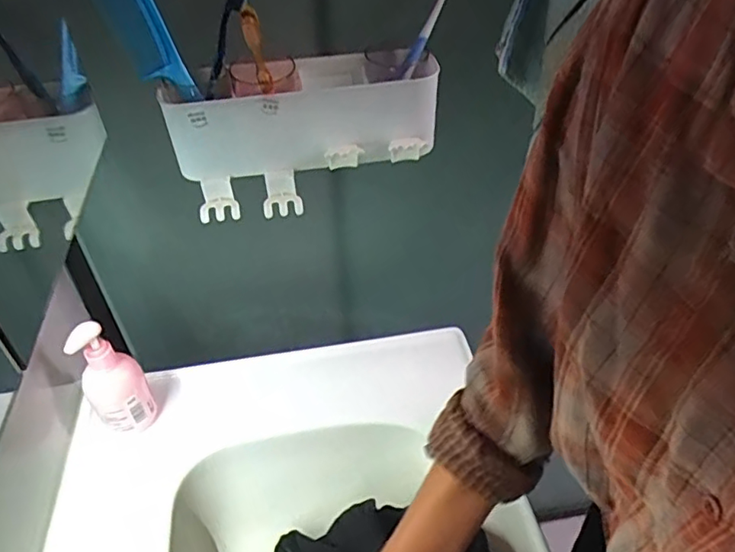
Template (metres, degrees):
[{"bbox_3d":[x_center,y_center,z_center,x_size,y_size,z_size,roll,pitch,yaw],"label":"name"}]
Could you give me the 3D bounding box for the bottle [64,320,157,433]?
[{"bbox_3d":[-0.278,0.123,0.649,0.059,0.188,0.050,-31,48,-28],"label":"bottle"}]

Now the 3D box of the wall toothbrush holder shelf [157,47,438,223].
[{"bbox_3d":[-0.061,-0.144,0.595,0.258,0.120,0.087,-12,42,-10],"label":"wall toothbrush holder shelf"}]

